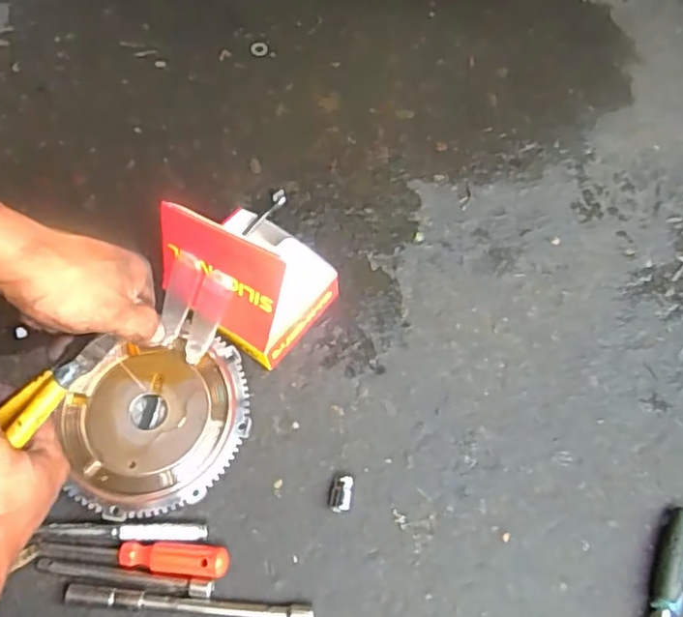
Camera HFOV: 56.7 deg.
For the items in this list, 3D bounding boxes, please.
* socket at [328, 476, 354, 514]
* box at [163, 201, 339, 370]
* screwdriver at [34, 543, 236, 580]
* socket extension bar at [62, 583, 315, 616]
[{"bbox_3d":[-0.001,0.164,0.562,0.020,0.021,0.031,7,65,3],"label":"socket"},{"bbox_3d":[-0.087,-0.036,0.593,0.131,0.131,0.116,35,71,15],"label":"box"},{"bbox_3d":[-0.177,0.209,0.534,0.164,0.023,0.026,4,65,1],"label":"screwdriver"},{"bbox_3d":[-0.127,0.247,0.527,0.207,0.014,0.015,4,65,2],"label":"socket extension bar"}]

